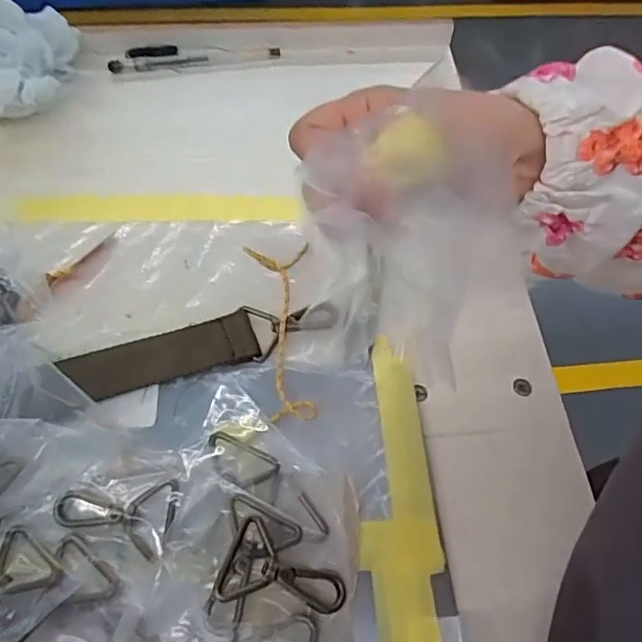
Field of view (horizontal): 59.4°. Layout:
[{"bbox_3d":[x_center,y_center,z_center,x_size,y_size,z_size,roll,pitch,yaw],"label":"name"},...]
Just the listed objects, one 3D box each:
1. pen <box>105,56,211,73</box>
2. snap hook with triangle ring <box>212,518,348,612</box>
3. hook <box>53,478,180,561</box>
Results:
[{"bbox_3d":[-0.140,-0.222,0.483,0.082,0.004,0.011,-6,62,-8],"label":"pen"},{"bbox_3d":[-0.018,0.128,0.281,0.061,0.010,0.040,21,61,6],"label":"snap hook with triangle ring"},{"bbox_3d":[-0.109,0.099,0.300,0.063,0.004,0.039,15,61,3],"label":"hook"}]

